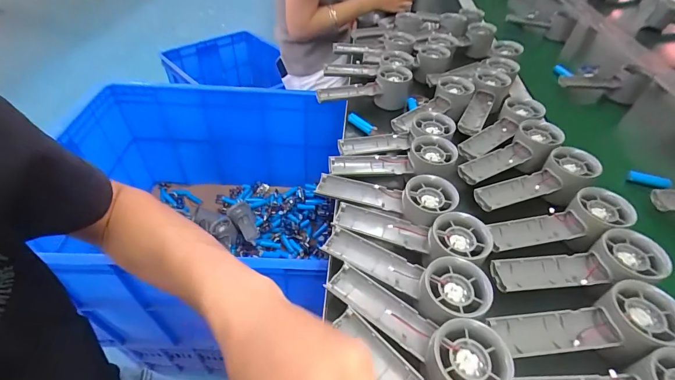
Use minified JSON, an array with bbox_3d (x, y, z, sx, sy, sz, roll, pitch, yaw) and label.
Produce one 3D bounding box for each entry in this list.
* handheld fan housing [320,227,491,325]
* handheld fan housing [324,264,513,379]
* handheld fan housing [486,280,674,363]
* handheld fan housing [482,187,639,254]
[{"bbox_3d":[0.061,0.077,0.326,0.157,0.025,0.057,16,46,29],"label":"handheld fan housing"},{"bbox_3d":[0.061,0.115,0.290,0.157,0.027,0.055,22,47,35],"label":"handheld fan housing"},{"bbox_3d":[0.213,0.118,0.294,0.146,0.026,0.055,-11,46,3],"label":"handheld fan housing"},{"bbox_3d":[0.243,0.043,0.379,0.153,0.035,0.059,-15,47,1],"label":"handheld fan housing"}]

